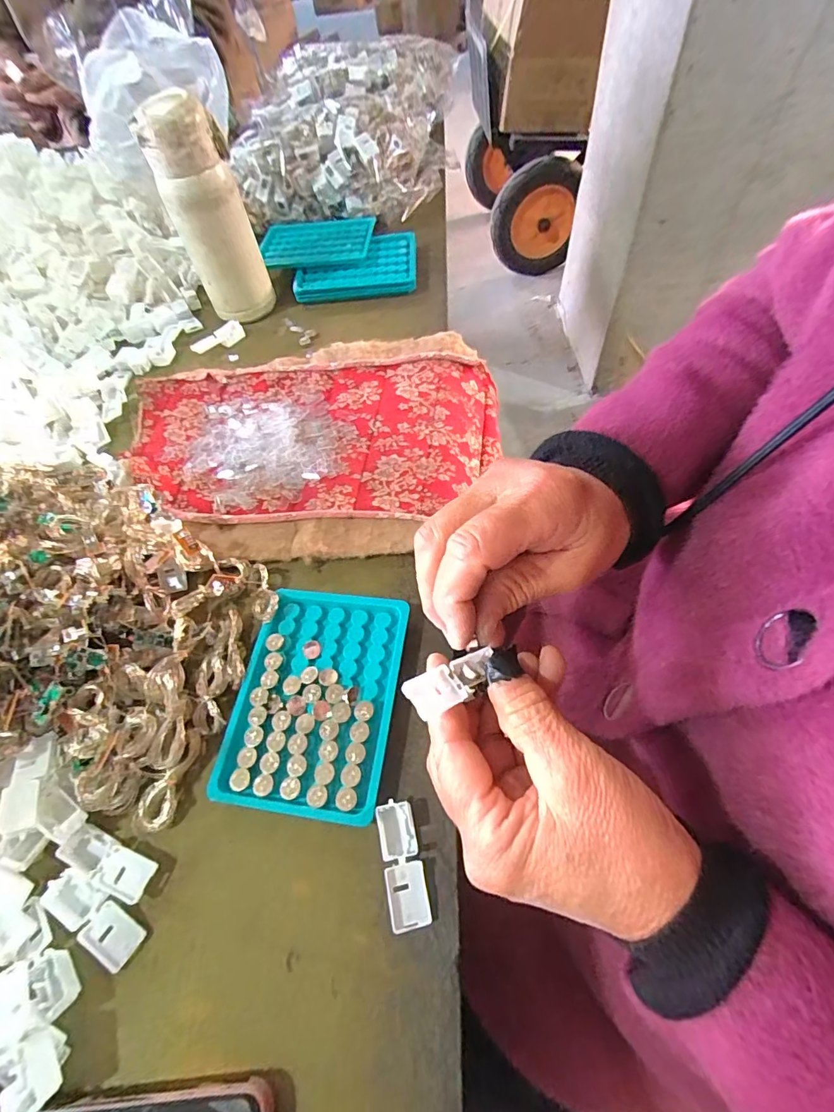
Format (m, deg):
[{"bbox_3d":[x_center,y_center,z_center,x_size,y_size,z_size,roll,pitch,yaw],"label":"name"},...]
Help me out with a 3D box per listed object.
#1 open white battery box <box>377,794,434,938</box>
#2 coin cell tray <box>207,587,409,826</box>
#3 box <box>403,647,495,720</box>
[{"bbox_3d":[-0.008,0.158,0.247,0.020,0.008,0.055,-14,58,-3],"label":"open white battery box"},{"bbox_3d":[-0.061,0.083,0.292,0.092,0.015,0.130,5,59,9],"label":"coin cell tray"},{"bbox_3d":[0.017,0.060,0.230,0.047,0.008,0.020,-22,60,-27],"label":"box"}]

